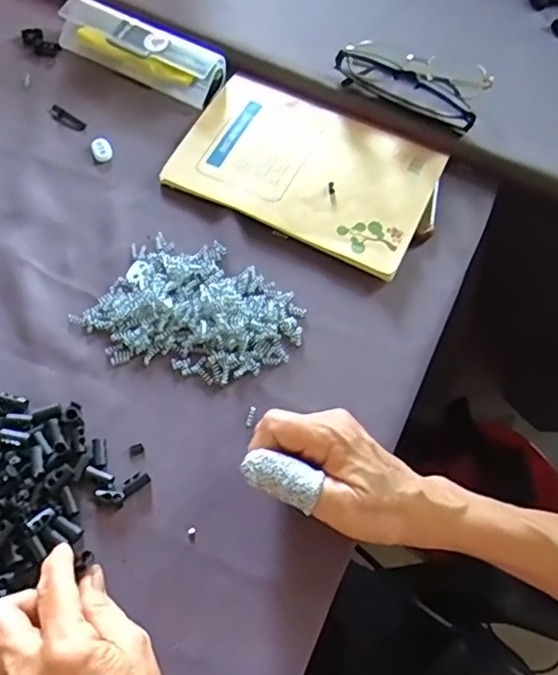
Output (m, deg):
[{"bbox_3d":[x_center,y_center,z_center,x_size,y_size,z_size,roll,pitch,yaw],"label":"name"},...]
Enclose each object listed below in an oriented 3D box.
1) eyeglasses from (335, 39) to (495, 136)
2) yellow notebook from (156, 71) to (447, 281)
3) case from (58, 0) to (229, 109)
[{"bbox_3d":[0.116,-0.226,0.508,0.128,0.033,0.062,28,66,10],"label":"eyeglasses"},{"bbox_3d":[0.024,-0.146,0.485,0.204,0.014,0.142,26,66,9],"label":"yellow notebook"},{"bbox_3d":[-0.123,-0.260,0.518,0.153,0.030,0.044,27,66,9],"label":"case"}]

